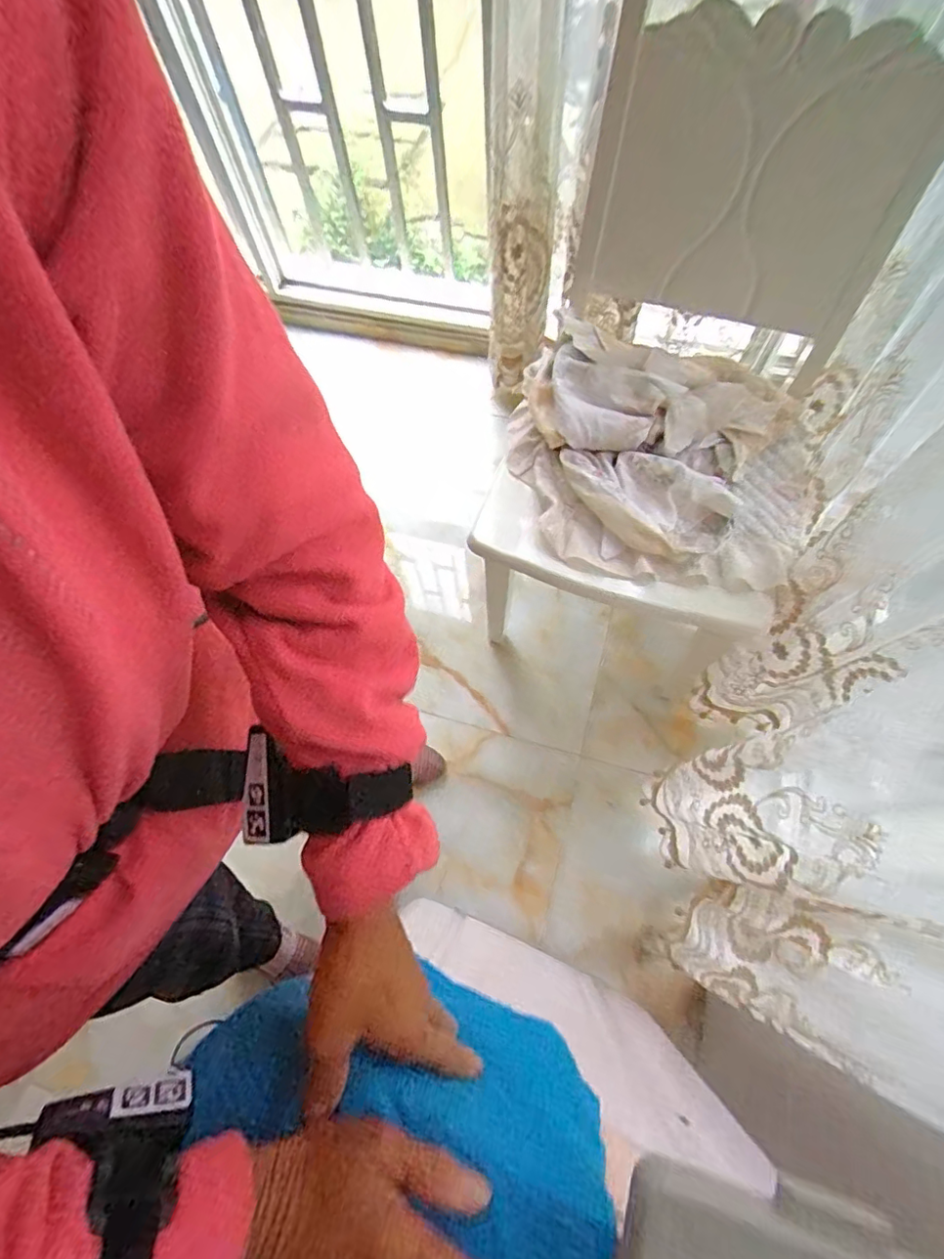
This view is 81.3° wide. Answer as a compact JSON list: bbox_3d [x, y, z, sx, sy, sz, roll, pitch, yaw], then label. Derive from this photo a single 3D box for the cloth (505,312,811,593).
[{"bbox_3d":[0.267,-0.243,0.779,0.446,0.115,0.344,13,70,7],"label":"cloth"}]

